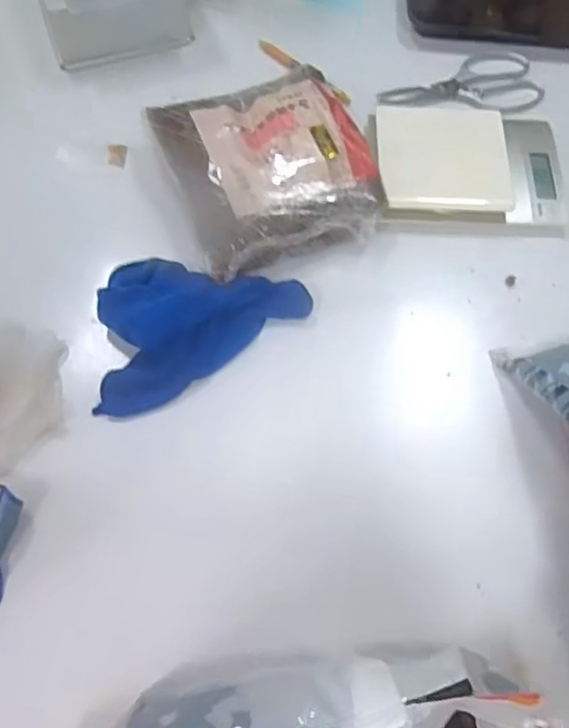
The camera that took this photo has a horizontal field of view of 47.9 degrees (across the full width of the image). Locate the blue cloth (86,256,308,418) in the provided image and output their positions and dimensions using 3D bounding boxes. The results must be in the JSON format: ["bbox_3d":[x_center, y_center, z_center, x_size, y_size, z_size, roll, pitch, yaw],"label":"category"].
[{"bbox_3d":[-0.073,-0.031,0.593,0.187,0.022,0.147,0,66,-3],"label":"blue cloth"}]

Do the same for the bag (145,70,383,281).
[{"bbox_3d":[-0.012,-0.203,0.651,0.196,0.053,0.204,-18,68,-11],"label":"bag"}]

